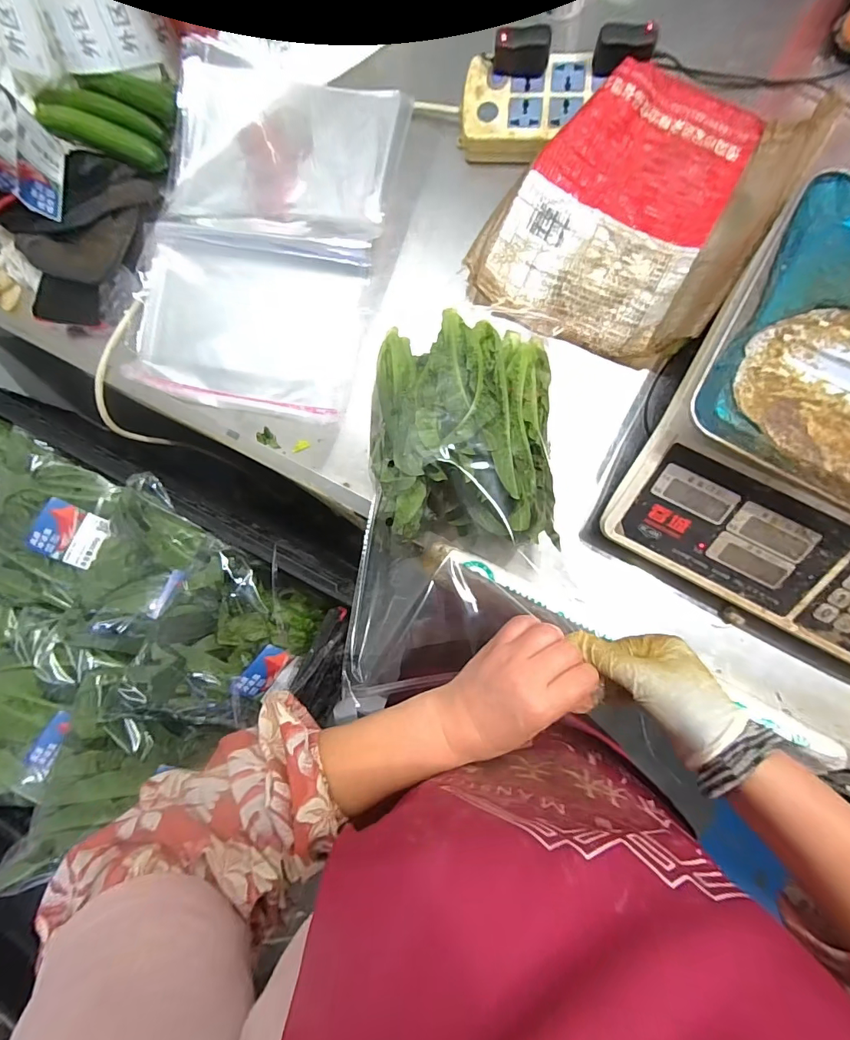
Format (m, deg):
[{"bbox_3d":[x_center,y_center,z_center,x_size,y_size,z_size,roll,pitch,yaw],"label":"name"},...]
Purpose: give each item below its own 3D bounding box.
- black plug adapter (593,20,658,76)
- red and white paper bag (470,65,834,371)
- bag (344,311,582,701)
[{"bbox_3d":[0.198,-0.466,0.447,0.055,0.031,0.026,7,86,6],"label":"black plug adapter"},{"bbox_3d":[0.208,-0.313,0.443,0.232,0.069,0.280,32,88,7],"label":"red and white paper bag"},{"bbox_3d":[0.023,-0.016,0.398,0.187,0.065,0.315,-6,86,8],"label":"bag"}]

